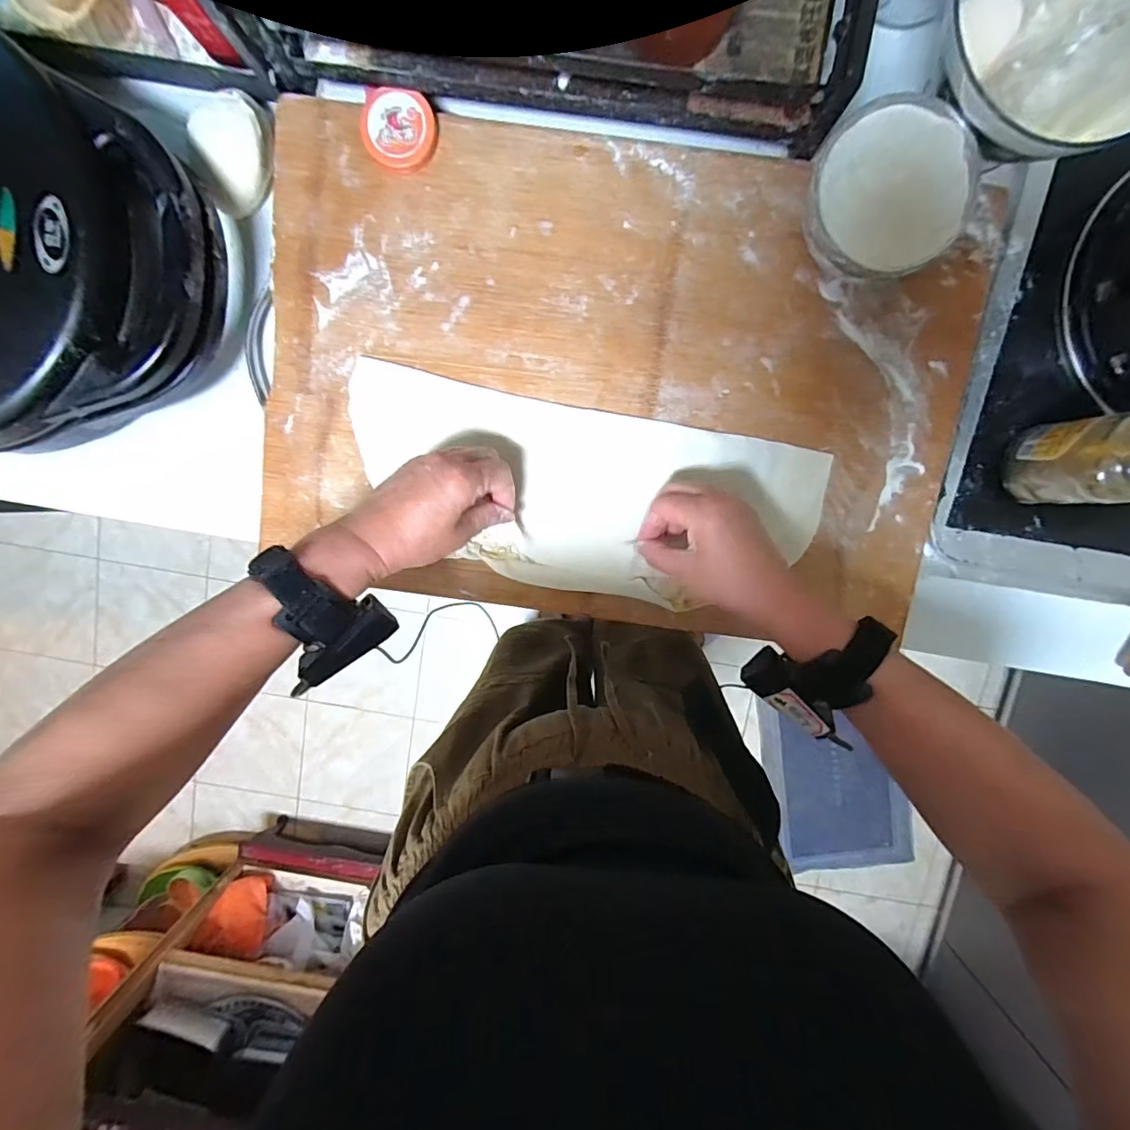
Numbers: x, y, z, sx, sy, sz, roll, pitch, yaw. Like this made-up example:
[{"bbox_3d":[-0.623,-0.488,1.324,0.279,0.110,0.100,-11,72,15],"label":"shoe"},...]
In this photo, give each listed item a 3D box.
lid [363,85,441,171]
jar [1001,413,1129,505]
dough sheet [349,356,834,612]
[{"bbox_3d":[-0.132,-0.348,0.398,0.058,0.015,0.050,12,98,0],"label":"lid"},{"bbox_3d":[0.410,-0.081,0.381,0.061,0.106,0.064,0,98,1],"label":"jar"},{"bbox_3d":[0.015,-0.057,0.438,0.406,0.011,0.158,11,97,0],"label":"dough sheet"}]

